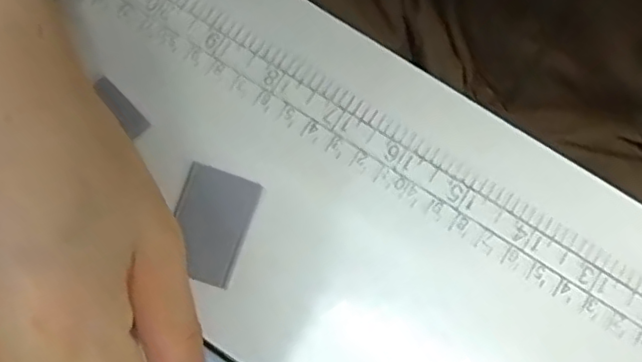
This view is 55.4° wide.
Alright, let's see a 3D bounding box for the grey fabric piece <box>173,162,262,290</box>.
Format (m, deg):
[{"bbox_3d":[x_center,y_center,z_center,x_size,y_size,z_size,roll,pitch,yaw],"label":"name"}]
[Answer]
[{"bbox_3d":[-0.039,0.014,0.209,0.026,0.004,0.037,19,79,3],"label":"grey fabric piece"}]

